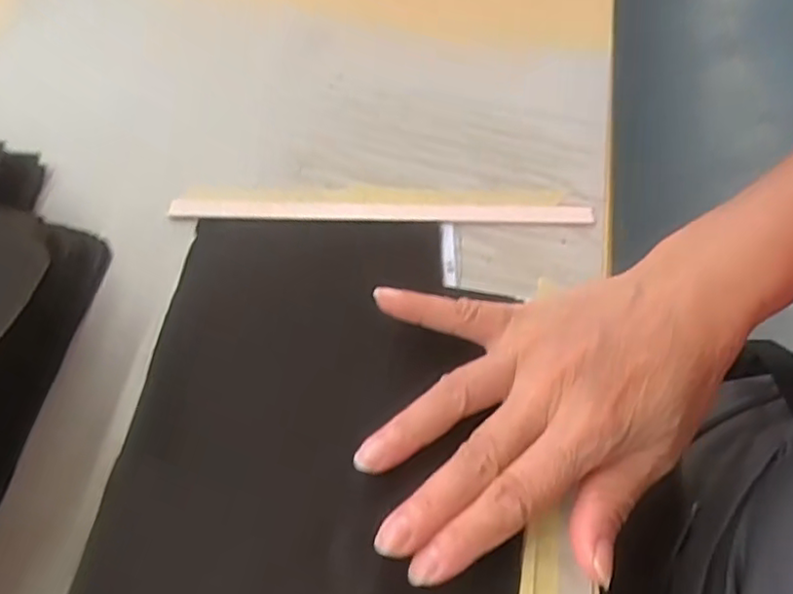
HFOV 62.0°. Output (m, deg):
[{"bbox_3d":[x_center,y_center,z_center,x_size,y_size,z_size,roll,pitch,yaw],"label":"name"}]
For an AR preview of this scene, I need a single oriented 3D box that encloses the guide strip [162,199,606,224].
[{"bbox_3d":[-0.006,-0.044,0.343,0.216,0.004,0.012,1,62,-2],"label":"guide strip"}]

